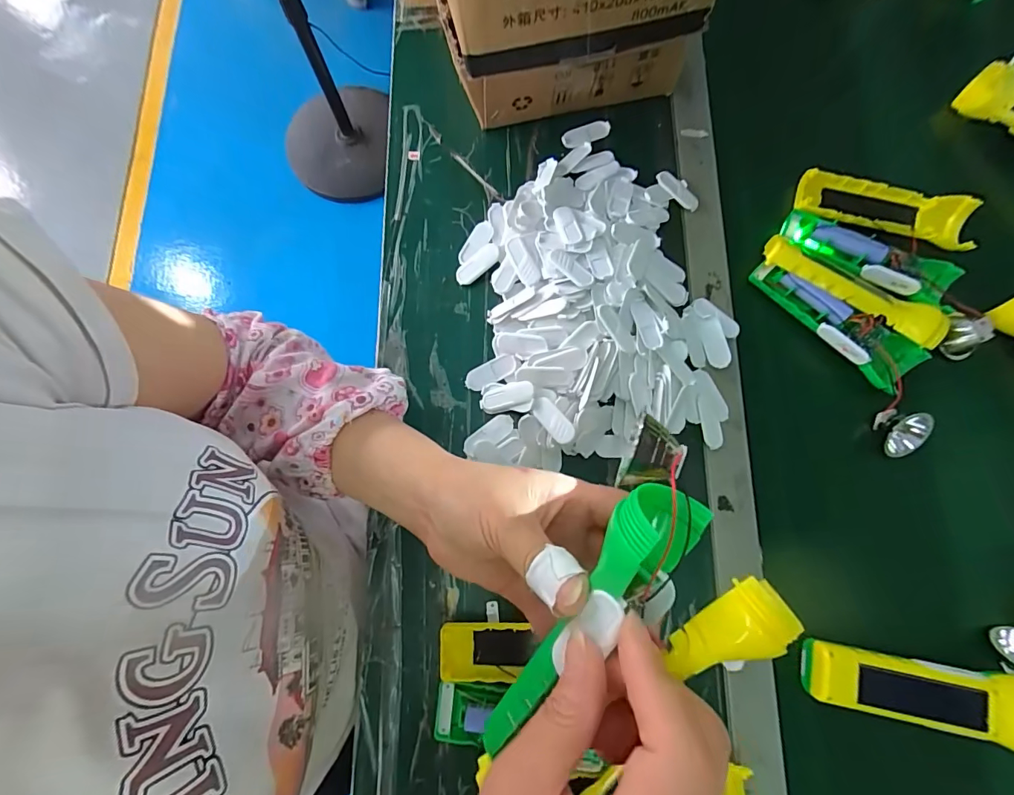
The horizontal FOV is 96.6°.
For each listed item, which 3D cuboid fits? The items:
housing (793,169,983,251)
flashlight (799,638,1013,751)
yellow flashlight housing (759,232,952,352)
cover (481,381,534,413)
[{"bbox_3d":[0.380,-0.191,0.460,0.167,0.018,0.055,16,79,3],"label":"housing"},{"bbox_3d":[0.320,0.227,0.346,0.166,0.038,0.046,9,79,1],"label":"flashlight"},{"bbox_3d":[0.320,-0.103,0.422,0.164,0.030,0.041,35,80,6],"label":"yellow flashlight housing"},{"bbox_3d":[-0.001,0.000,0.402,0.050,0.006,0.021,-16,78,16],"label":"cover"}]

